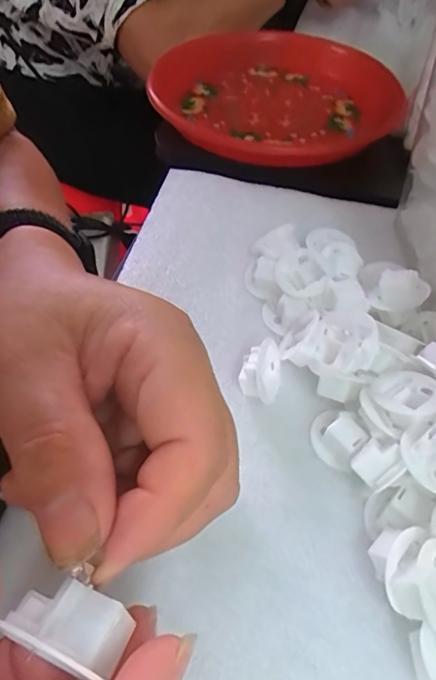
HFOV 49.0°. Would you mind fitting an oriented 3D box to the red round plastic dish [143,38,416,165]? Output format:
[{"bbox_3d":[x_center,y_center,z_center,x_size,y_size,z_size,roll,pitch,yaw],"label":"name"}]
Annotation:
[{"bbox_3d":[0.050,-0.252,0.482,0.238,0.032,0.215,-12,53,-14],"label":"red round plastic dish"}]

